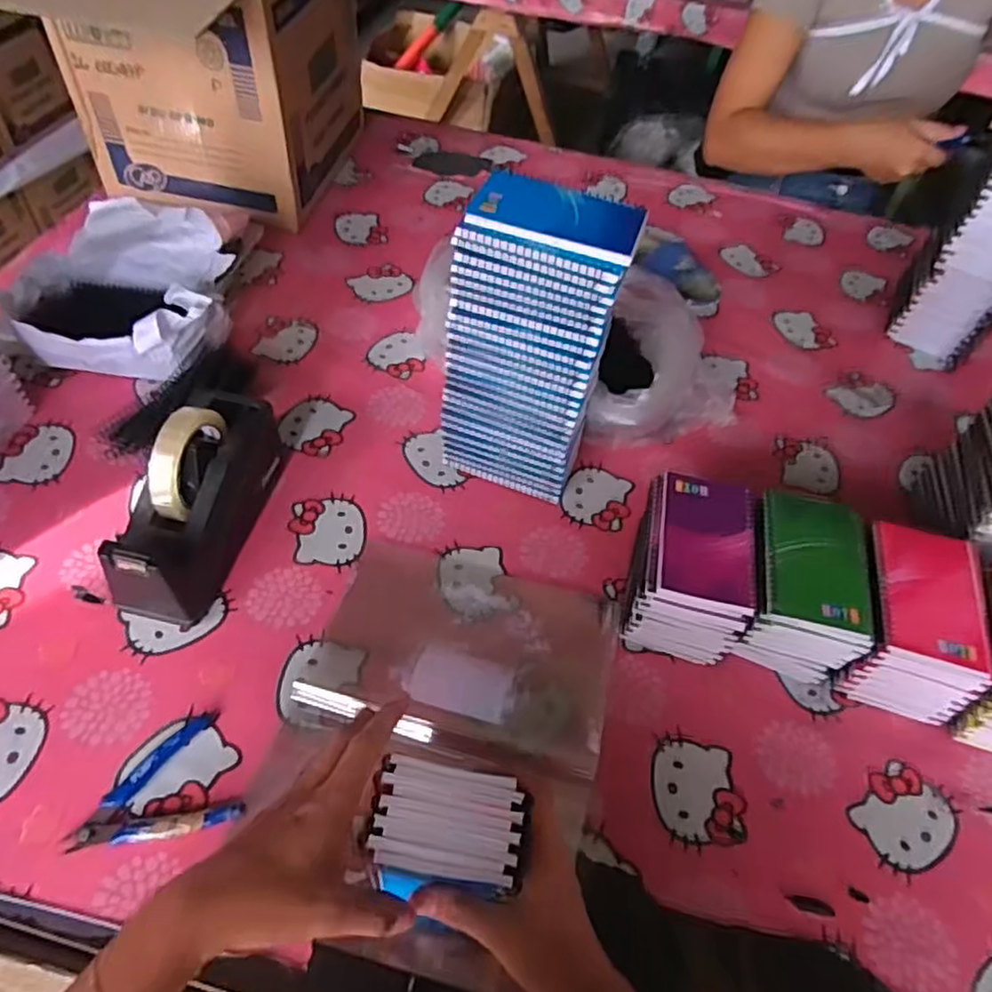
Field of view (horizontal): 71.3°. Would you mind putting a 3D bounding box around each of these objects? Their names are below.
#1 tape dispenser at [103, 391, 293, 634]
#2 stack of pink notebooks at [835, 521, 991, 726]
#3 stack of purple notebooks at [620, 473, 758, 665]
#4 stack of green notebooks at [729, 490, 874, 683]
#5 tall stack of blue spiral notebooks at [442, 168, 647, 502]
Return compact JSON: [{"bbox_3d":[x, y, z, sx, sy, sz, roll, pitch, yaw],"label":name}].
[{"bbox_3d":[-0.268,-0.002,0.620,0.079,0.128,0.214,12,52,3],"label":"tape dispenser"},{"bbox_3d":[0.369,0.112,0.619,0.095,0.094,0.139,16,53,6],"label":"stack of pink notebooks"},{"bbox_3d":[0.175,0.066,0.630,0.101,0.098,0.140,14,53,5],"label":"stack of purple notebooks"},{"bbox_3d":[0.271,0.084,0.623,0.093,0.103,0.137,12,52,4],"label":"stack of green notebooks"},{"bbox_3d":[0.034,-0.132,0.656,0.138,0.290,0.098,20,53,10],"label":"tall stack of blue spiral notebooks"}]

